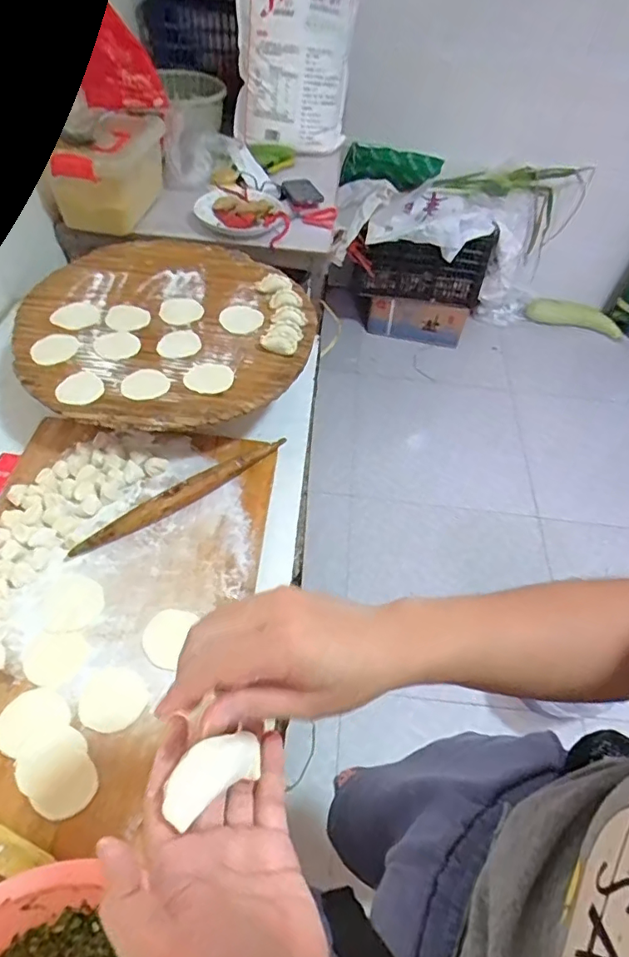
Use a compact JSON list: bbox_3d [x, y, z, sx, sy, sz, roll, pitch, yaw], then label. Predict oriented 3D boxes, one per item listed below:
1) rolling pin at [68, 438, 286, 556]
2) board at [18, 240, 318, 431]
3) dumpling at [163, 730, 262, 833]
[{"bbox_3d":[-0.173,0.015,0.742,0.331,0.027,0.029,-32,61,-26],"label":"rolling pin"},{"bbox_3d":[-0.233,-0.253,0.848,0.437,0.032,0.450,2,52,-3],"label":"board"},{"bbox_3d":[-0.057,0.155,0.285,0.055,0.018,0.026,-18,83,-37],"label":"dumpling"}]

